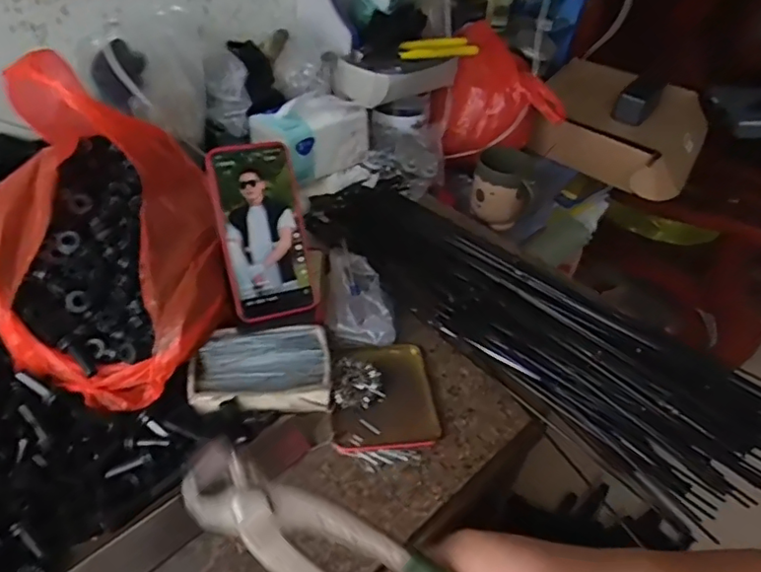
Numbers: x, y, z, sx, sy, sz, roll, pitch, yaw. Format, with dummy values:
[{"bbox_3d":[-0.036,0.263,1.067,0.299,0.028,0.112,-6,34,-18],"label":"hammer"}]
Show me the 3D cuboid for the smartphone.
[{"bbox_3d":[-0.110,-0.052,0.545,0.083,0.163,0.008,-14,6,-19],"label":"smartphone"}]

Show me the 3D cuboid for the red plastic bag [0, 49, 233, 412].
[{"bbox_3d":[-0.248,-0.054,0.494,0.204,0.196,0.226,-13,43,-17],"label":"red plastic bag"}]

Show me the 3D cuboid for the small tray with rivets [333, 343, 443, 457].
[{"bbox_3d":[0.001,0.103,0.561,0.100,0.020,0.121,-4,42,-8],"label":"small tray with rivets"}]

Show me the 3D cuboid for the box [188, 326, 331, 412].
[{"bbox_3d":[-0.112,0.081,0.546,0.124,0.031,0.087,-3,41,-6],"label":"box"}]

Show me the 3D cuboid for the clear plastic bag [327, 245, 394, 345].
[{"bbox_3d":[-0.028,0.012,0.629,0.068,0.042,0.129,-6,42,-9],"label":"clear plastic bag"}]

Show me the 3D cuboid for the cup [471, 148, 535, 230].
[{"bbox_3d":[0.190,-0.154,0.891,0.091,0.096,0.094,1,41,-1],"label":"cup"}]

